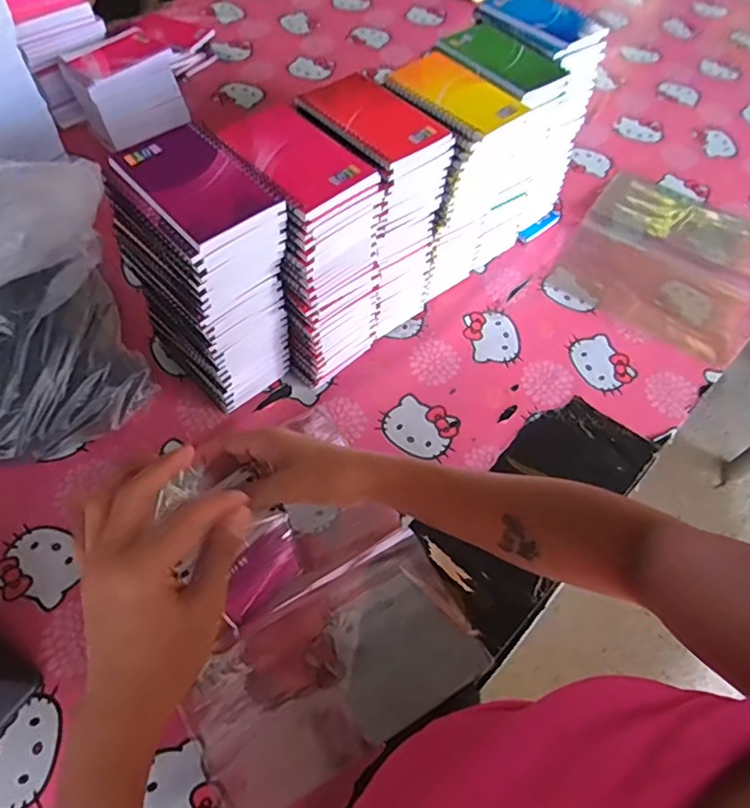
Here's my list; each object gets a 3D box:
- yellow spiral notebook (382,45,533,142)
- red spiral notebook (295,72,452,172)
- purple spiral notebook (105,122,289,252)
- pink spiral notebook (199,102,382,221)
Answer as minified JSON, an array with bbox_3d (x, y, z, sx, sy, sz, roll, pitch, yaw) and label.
[{"bbox_3d":[0.079,-0.315,0.564,0.099,0.011,0.147,-34,66,-22],"label":"yellow spiral notebook"},{"bbox_3d":[-0.002,-0.271,0.530,0.090,0.011,0.125,-35,66,-23],"label":"red spiral notebook"},{"bbox_3d":[-0.145,-0.183,0.457,0.085,0.008,0.127,-37,67,-24],"label":"purple spiral notebook"},{"bbox_3d":[-0.069,-0.218,0.492,0.094,0.014,0.129,-38,67,-24],"label":"pink spiral notebook"}]

